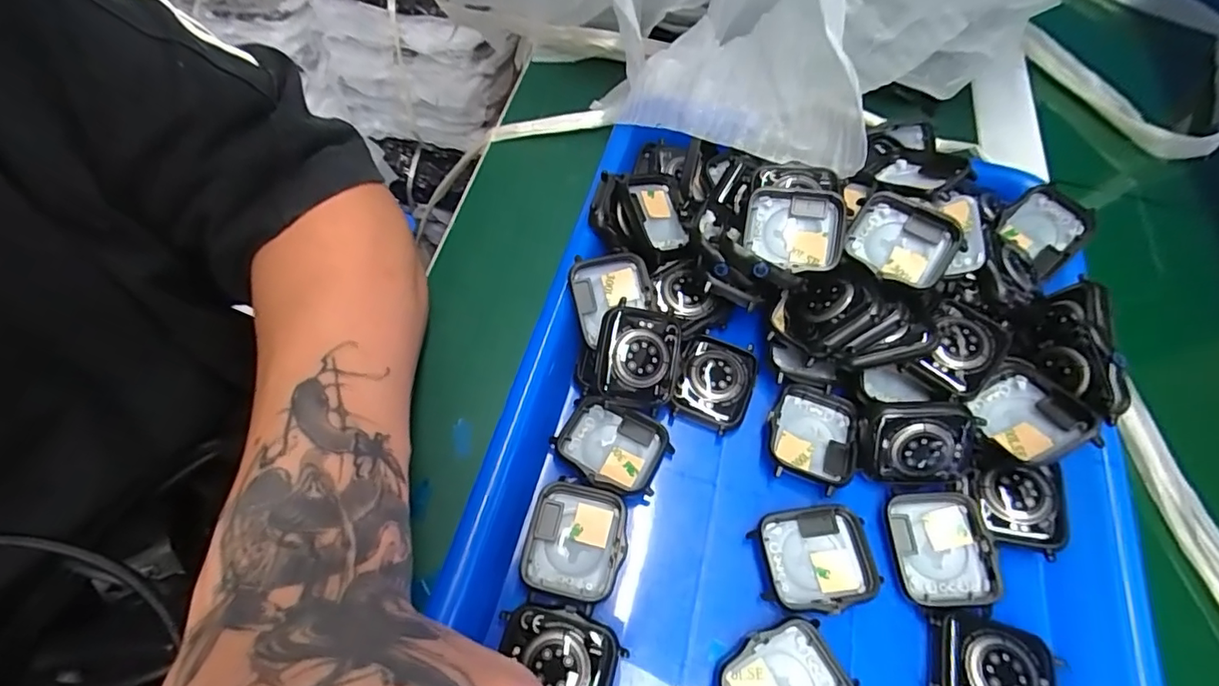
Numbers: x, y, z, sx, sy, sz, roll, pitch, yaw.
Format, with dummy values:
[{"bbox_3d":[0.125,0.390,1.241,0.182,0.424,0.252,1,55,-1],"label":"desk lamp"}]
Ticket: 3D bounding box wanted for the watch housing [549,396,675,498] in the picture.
[{"bbox_3d":[0.001,0.045,0.244,0.046,0.014,0.037,24,62,11],"label":"watch housing"}]

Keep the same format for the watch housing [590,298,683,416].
[{"bbox_3d":[0.012,0.006,0.249,0.037,0.013,0.042,13,84,-3],"label":"watch housing"}]

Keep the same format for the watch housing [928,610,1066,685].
[{"bbox_3d":[0.143,0.123,0.205,0.044,0.012,0.037,13,61,5],"label":"watch housing"}]

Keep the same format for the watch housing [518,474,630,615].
[{"bbox_3d":[-0.014,0.081,0.225,0.039,0.011,0.044,12,60,5],"label":"watch housing"}]

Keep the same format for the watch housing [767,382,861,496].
[{"bbox_3d":[0.091,0.042,0.248,0.039,0.011,0.044,12,60,5],"label":"watch housing"}]

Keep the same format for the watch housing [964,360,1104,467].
[{"bbox_3d":[0.174,0.031,0.232,0.034,0.008,0.043,-39,38,13],"label":"watch housing"}]

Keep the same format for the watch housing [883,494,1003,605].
[{"bbox_3d":[0.135,0.084,0.226,0.033,0.013,0.042,1,60,-2],"label":"watch housing"}]

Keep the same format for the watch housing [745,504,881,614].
[{"bbox_3d":[0.083,0.086,0.224,0.045,0.010,0.038,-6,61,-6],"label":"watch housing"}]

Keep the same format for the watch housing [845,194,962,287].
[{"bbox_3d":[0.130,-0.045,0.247,0.043,0.010,0.040,19,82,15],"label":"watch housing"}]

